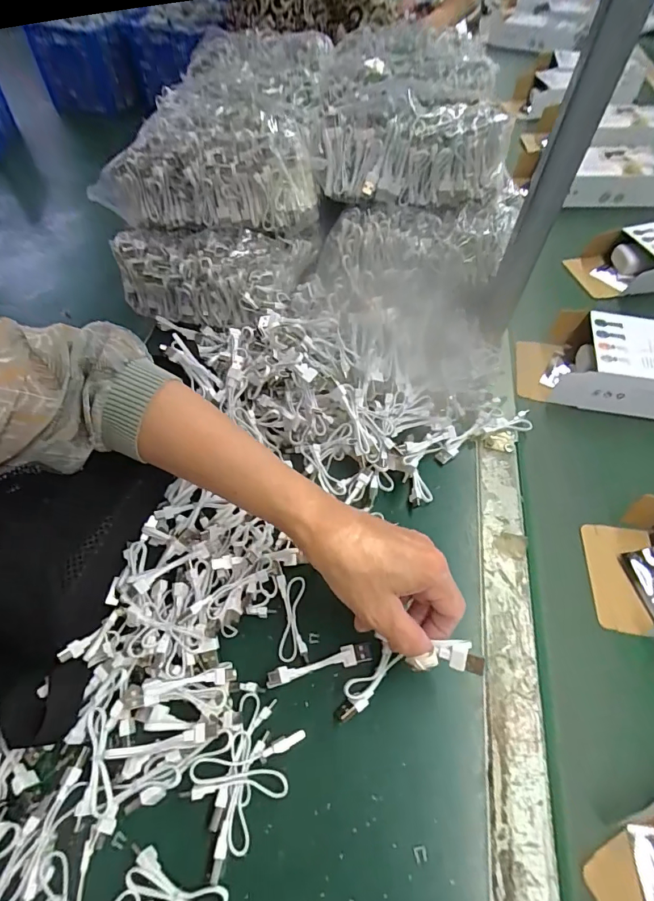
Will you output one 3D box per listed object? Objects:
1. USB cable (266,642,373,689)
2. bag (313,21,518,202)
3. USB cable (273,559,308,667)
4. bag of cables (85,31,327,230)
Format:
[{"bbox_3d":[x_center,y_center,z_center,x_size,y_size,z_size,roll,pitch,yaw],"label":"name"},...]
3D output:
[{"bbox_3d":[-0.005,0.158,0.332,0.079,0.015,0.014,-10,57,-10],"label":"USB cable"},{"bbox_3d":[0.105,-0.465,0.605,0.216,0.099,0.369,3,55,2],"label":"bag"},{"bbox_3d":[-0.028,0.126,0.355,0.023,0.011,0.075,-3,57,-6],"label":"USB cable"},{"bbox_3d":[-0.124,-0.383,0.551,0.239,0.094,0.252,5,55,4],"label":"bag of cables"}]

